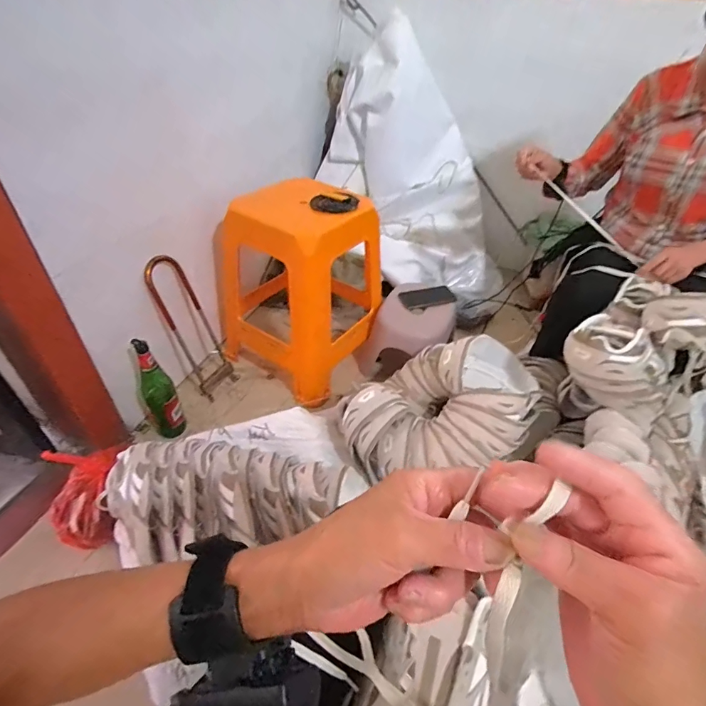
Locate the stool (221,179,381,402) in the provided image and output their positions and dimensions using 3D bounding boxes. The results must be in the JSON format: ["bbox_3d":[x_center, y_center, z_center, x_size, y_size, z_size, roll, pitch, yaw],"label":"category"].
[{"bbox_3d":[-0.159,-0.181,1.087,0.383,0.450,0.315,23,45,21],"label":"stool"}]

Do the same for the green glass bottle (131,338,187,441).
[{"bbox_3d":[-0.437,0.090,0.922,0.066,0.260,0.067,-32,53,-33],"label":"green glass bottle"}]

